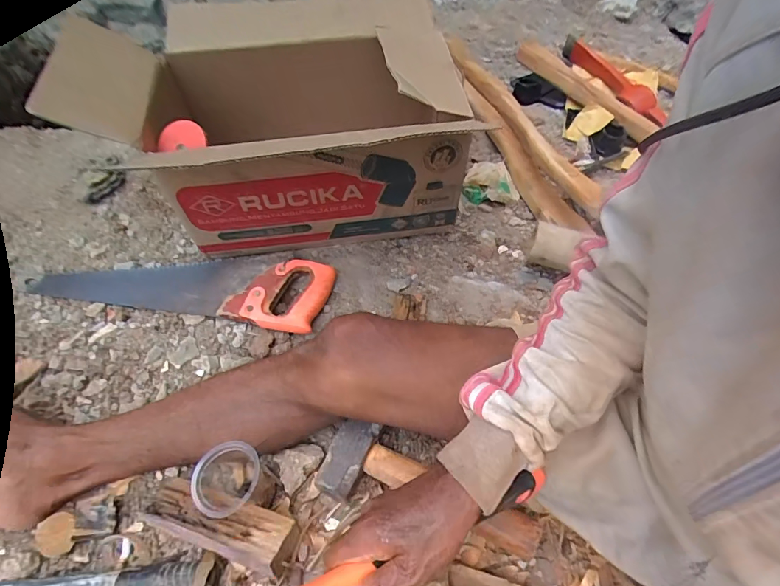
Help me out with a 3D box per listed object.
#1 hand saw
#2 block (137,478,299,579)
[{"bbox_3d":[-0.319,-0.017,0.647,0.460,0.035,0.104,8,54,6],"label":"hand saw"},{"bbox_3d":[-0.181,0.242,0.441,0.167,0.045,0.055,14,54,10],"label":"block"}]

